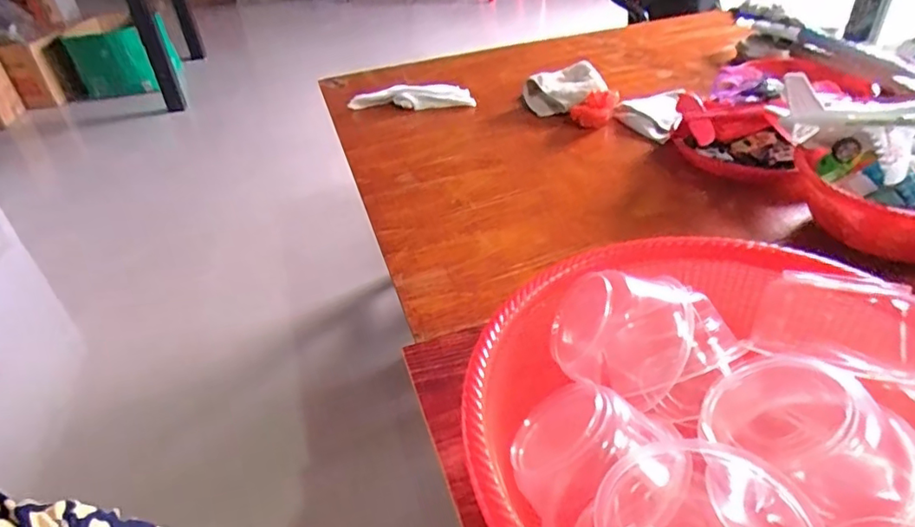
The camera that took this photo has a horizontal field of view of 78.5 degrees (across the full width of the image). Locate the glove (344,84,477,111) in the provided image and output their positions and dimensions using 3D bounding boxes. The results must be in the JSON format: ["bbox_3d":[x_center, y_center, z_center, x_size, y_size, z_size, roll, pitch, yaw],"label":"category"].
[{"bbox_3d":[-0.091,-0.335,1.127,0.254,0.031,0.069,1,37,10],"label":"glove"}]

